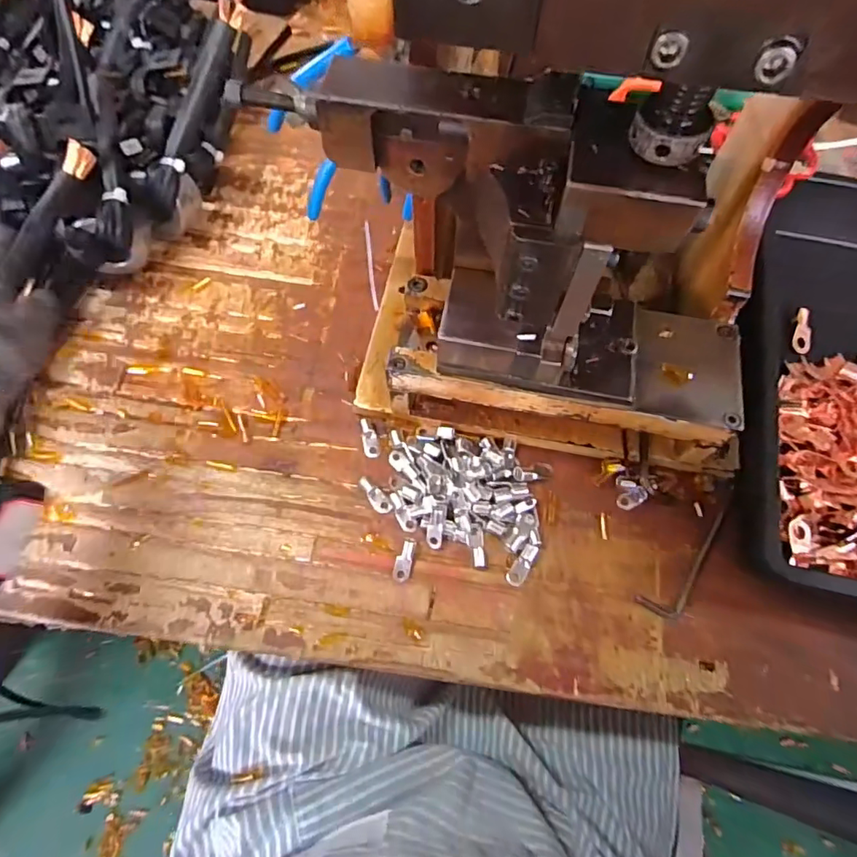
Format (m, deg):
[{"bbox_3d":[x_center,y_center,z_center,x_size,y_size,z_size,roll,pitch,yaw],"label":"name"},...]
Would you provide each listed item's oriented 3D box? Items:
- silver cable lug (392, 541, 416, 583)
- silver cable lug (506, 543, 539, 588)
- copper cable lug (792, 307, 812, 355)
[{"bbox_3d":[-0.017,0.097,0.384,0.012,0.008,0.029,14,66,5],"label":"silver cable lug"},{"bbox_3d":[0.069,0.100,0.381,0.011,0.004,0.032,31,94,12],"label":"silver cable lug"},{"bbox_3d":[0.329,-0.087,0.462,0.016,0.004,0.047,8,74,16],"label":"copper cable lug"}]

